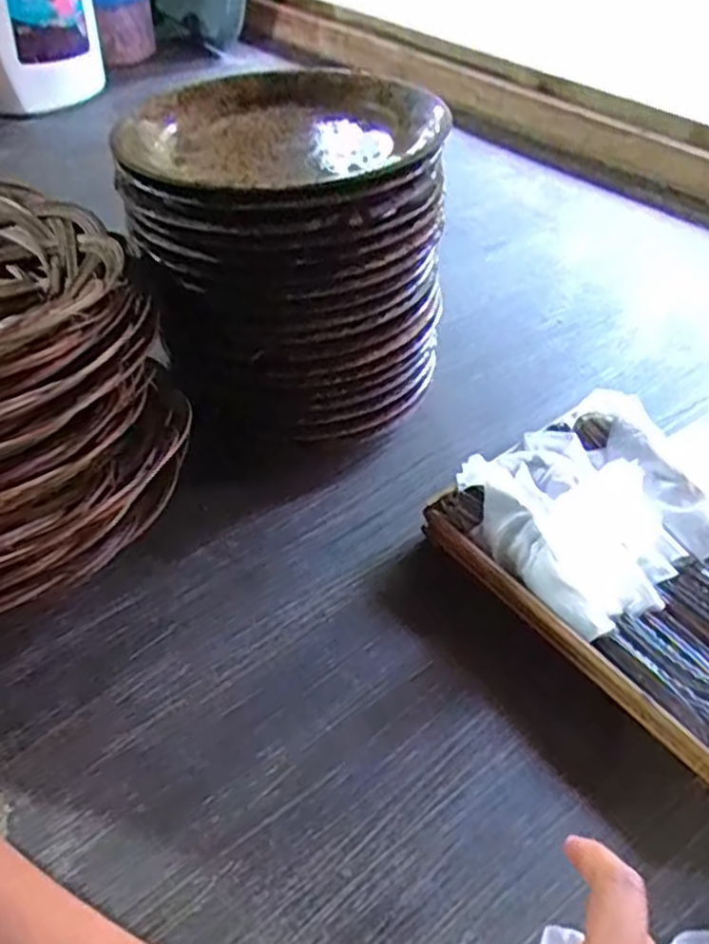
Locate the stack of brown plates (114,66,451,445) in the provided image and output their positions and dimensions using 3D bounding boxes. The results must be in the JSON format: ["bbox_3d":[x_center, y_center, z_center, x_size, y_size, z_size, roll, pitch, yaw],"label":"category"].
[{"bbox_3d":[-0.046,-0.131,0.500,0.178,0.197,0.175,-16,47,-15],"label":"stack of brown plates"}]

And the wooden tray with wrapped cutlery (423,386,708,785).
[{"bbox_3d":[0.167,0.048,0.417,0.162,0.059,0.198,-29,51,-25],"label":"wooden tray with wrapped cutlery"}]

